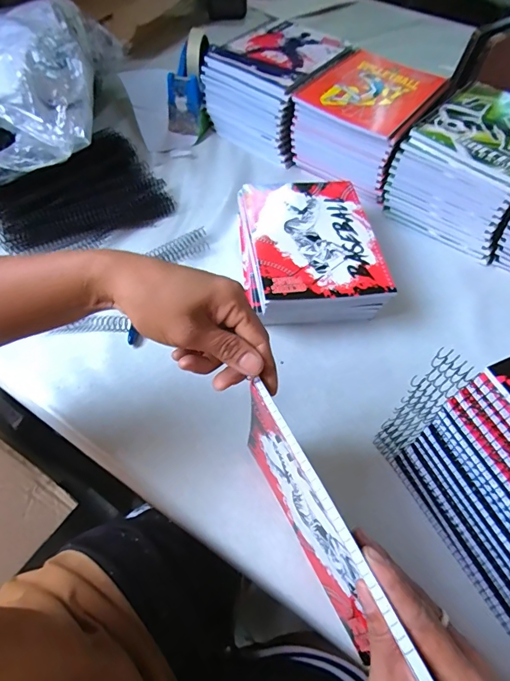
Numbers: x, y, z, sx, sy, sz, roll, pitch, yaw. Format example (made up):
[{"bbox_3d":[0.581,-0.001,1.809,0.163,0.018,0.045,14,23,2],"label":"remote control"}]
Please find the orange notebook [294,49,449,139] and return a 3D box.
[{"bbox_3d":[0.170,-0.362,0.592,0.148,0.012,0.182,32,62,18],"label":"orange notebook"}]

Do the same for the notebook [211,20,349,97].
[{"bbox_3d":[0.041,-0.446,0.634,0.145,0.011,0.173,35,63,19],"label":"notebook"}]

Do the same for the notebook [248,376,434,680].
[{"bbox_3d":[0.043,0.132,0.305,0.013,0.141,0.184,-22,61,-15],"label":"notebook"}]

